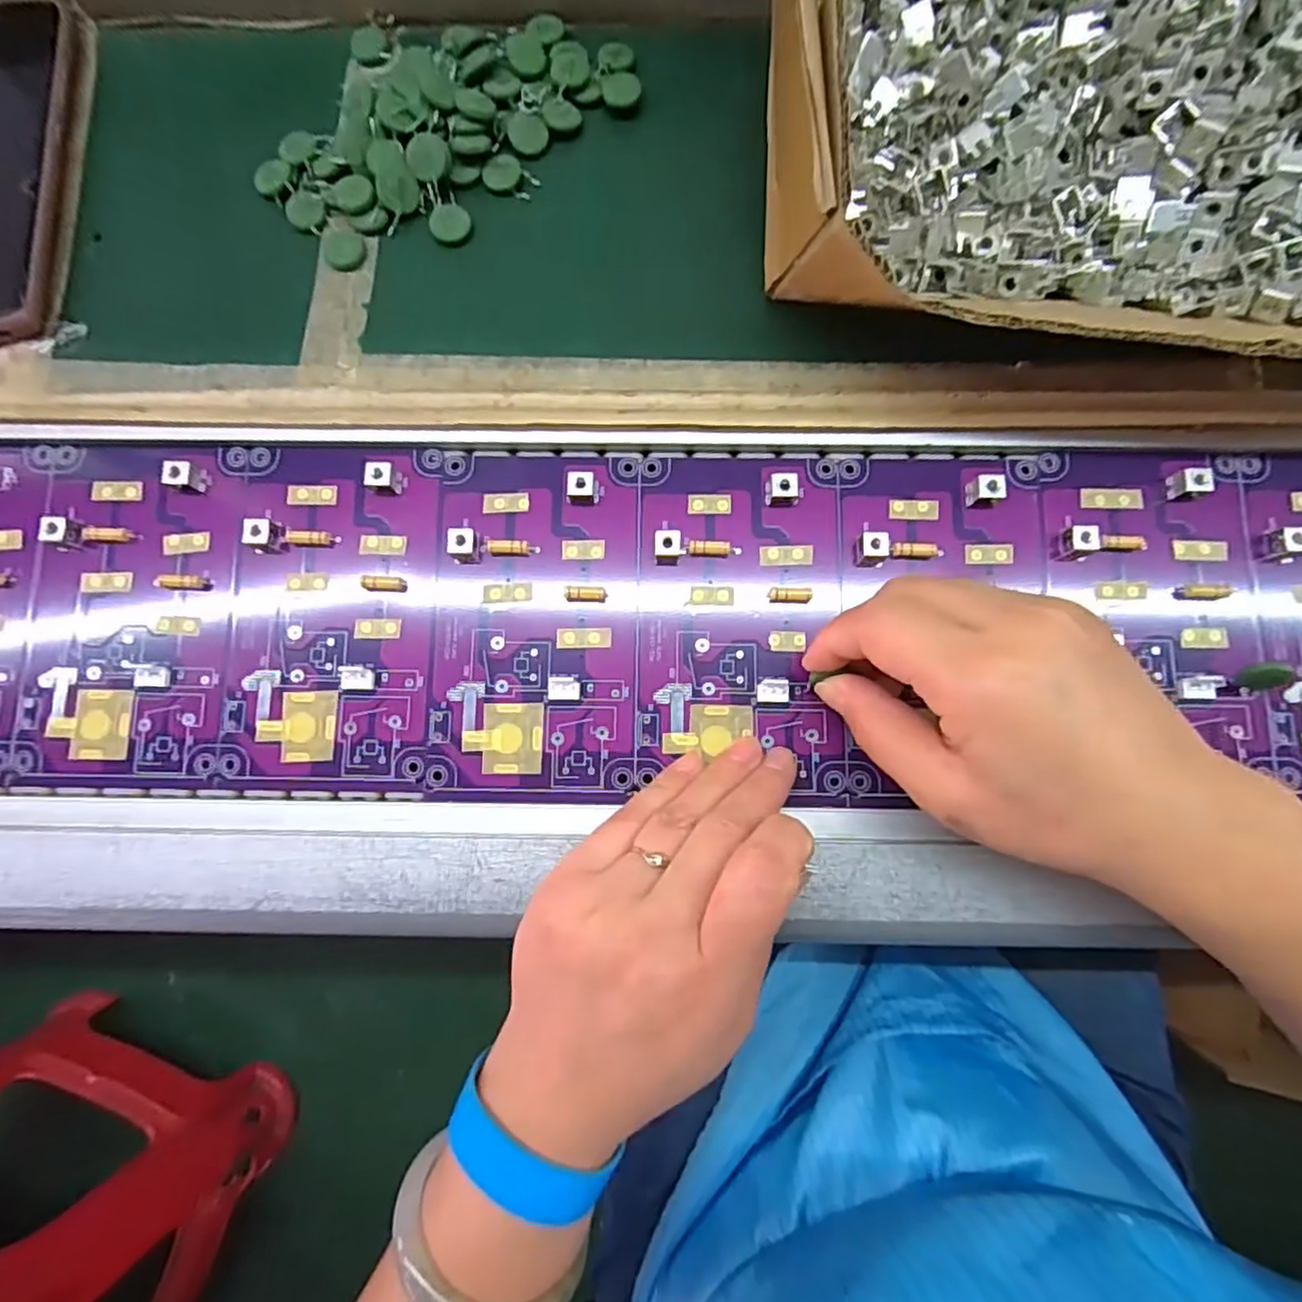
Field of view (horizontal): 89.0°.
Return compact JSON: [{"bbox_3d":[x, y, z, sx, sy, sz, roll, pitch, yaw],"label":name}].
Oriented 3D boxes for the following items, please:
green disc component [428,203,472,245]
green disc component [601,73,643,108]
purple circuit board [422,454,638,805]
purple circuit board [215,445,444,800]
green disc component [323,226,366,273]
[{"bbox_3d":[-0.085,-0.182,0.281,0.017,0.004,0.017,0,83,0],"label":"green disc component"},{"bbox_3d":[-0.013,-0.246,0.290,0.017,0.004,0.014,-15,83,-2],"label":"green disc component"},{"bbox_3d":[-0.047,-0.012,0.271,0.082,0.011,0.142,1,83,0],"label":"purple circuit board"},{"bbox_3d":[-0.131,-0.014,0.271,0.082,0.009,0.142,1,83,0],"label":"purple circuit board"},{"bbox_3d":[-0.130,-0.171,0.280,0.017,0.004,0.021,-9,83,-1],"label":"green disc component"}]

